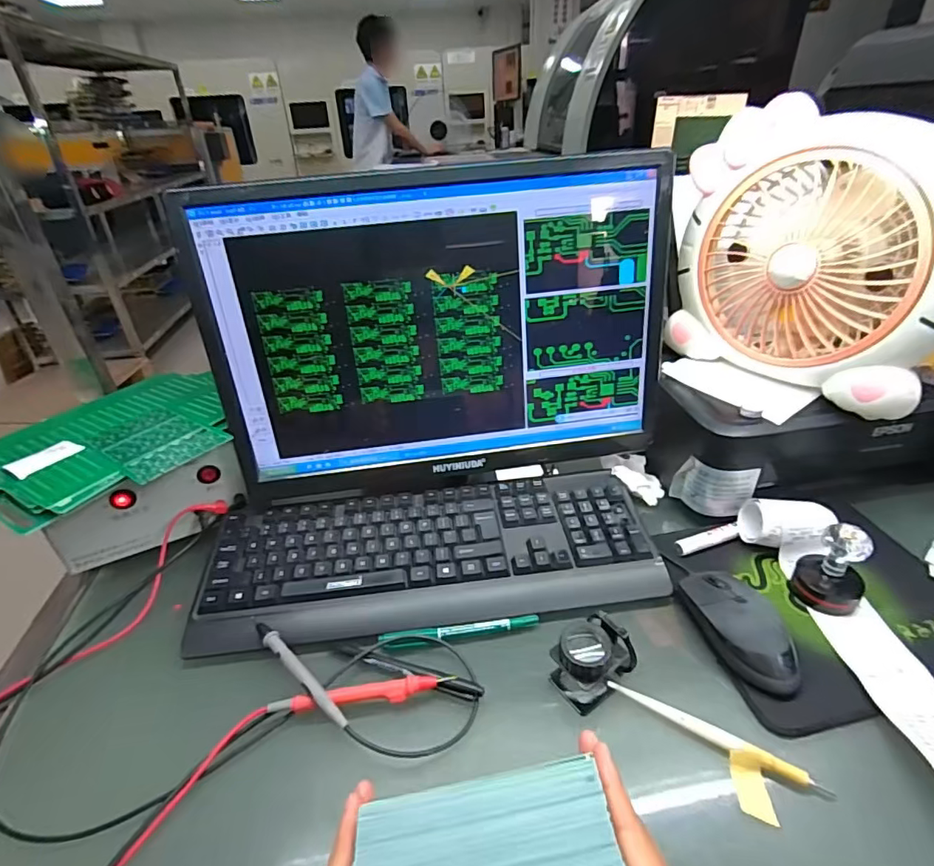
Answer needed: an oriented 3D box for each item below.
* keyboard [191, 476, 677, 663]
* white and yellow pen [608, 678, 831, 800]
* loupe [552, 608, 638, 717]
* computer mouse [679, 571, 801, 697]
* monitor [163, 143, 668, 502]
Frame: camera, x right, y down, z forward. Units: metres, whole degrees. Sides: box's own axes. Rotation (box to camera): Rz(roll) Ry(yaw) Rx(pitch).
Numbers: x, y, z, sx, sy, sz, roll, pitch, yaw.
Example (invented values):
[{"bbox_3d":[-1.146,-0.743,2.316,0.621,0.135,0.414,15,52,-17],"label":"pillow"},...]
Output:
[{"bbox_3d":[-0.035,0.120,0.504,0.431,0.037,0.161,-6,32,-4],"label":"keyboard"},{"bbox_3d":[0.174,0.216,0.361,0.145,0.008,0.012,17,37,28],"label":"white and yellow pen"},{"bbox_3d":[0.101,0.174,0.395,0.065,0.052,0.043,-22,37,-27],"label":"loupe"},{"bbox_3d":[0.227,0.160,0.425,0.048,0.035,0.114,-11,33,-12],"label":"computer mouse"},{"bbox_3d":[-0.022,-0.089,0.499,0.438,0.291,0.064,-7,33,-6],"label":"monitor"}]

